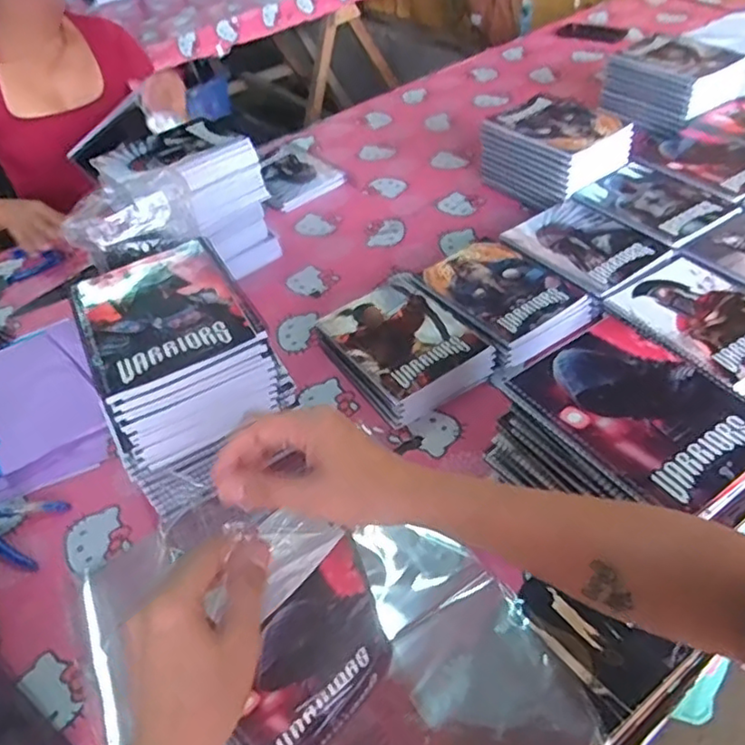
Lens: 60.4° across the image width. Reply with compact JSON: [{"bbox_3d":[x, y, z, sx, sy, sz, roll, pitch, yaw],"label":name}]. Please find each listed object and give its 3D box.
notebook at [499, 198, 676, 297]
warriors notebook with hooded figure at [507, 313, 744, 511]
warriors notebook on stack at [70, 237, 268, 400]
[{"bbox_3d":[0.319,-0.197,0.958,0.160,0.007,0.200,-30,49,-21],"label":"notebook"},{"bbox_3d":[0.245,0.029,0.581,0.147,0.012,0.199,-29,49,-20],"label":"warriors notebook with hooded figure"},{"bbox_3d":[-0.219,-0.067,0.667,0.160,0.015,0.192,-24,47,-16],"label":"warriors notebook on stack"}]

